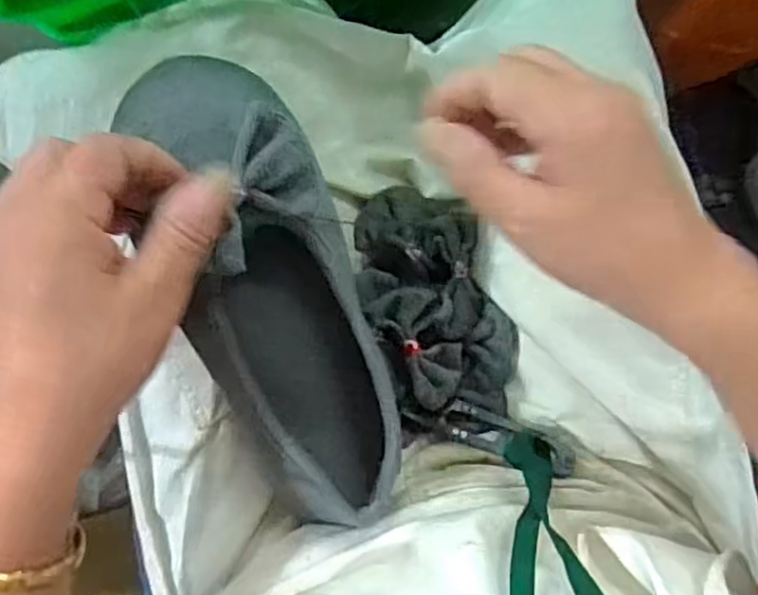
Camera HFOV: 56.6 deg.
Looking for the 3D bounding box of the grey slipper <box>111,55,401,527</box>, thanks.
[{"bbox_3d":[-0.052,-0.004,0.328,0.081,0.069,0.218,-19,105,-5],"label":"grey slipper"}]

